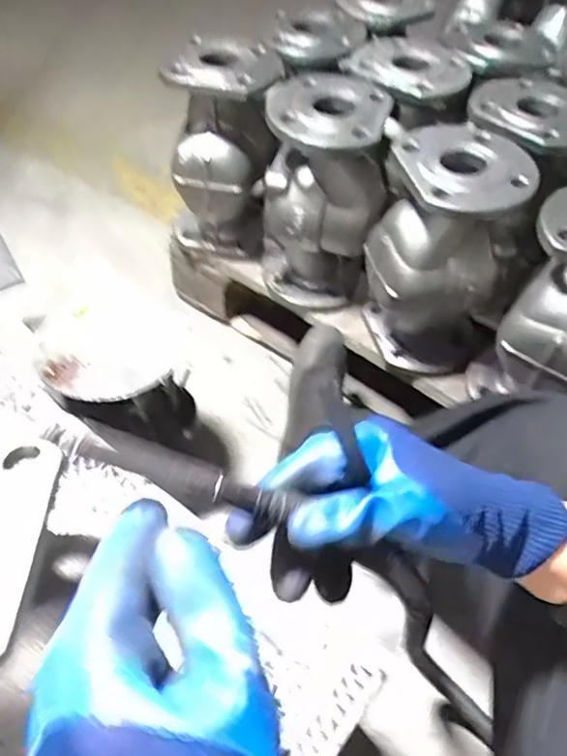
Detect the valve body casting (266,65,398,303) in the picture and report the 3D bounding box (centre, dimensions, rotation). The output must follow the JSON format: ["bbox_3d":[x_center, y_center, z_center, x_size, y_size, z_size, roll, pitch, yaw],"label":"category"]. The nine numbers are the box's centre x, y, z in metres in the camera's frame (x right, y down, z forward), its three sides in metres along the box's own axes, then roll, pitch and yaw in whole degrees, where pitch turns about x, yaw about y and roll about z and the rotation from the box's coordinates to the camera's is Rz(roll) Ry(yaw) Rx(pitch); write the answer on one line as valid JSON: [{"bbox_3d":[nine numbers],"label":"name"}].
[{"bbox_3d":[0.053,-0.239,0.820,0.155,0.297,0.151,4,51,-1],"label":"valve body casting"}]

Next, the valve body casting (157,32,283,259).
[{"bbox_3d":[-0.096,-0.316,0.880,0.147,0.325,0.154,20,52,12],"label":"valve body casting"}]

